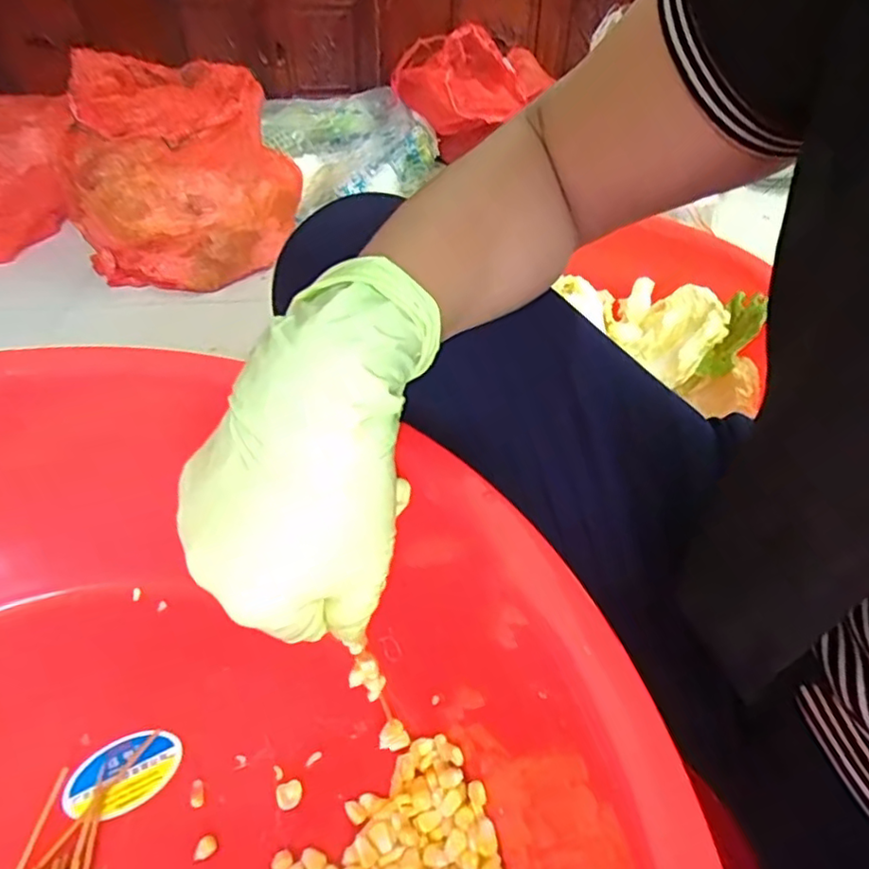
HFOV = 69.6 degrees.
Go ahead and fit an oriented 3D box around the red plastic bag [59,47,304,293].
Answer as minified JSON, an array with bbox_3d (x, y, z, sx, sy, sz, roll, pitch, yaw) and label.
[{"bbox_3d":[-0.458,-0.473,1.136,0.321,0.321,0.300,8,43,7],"label":"red plastic bag"}]

